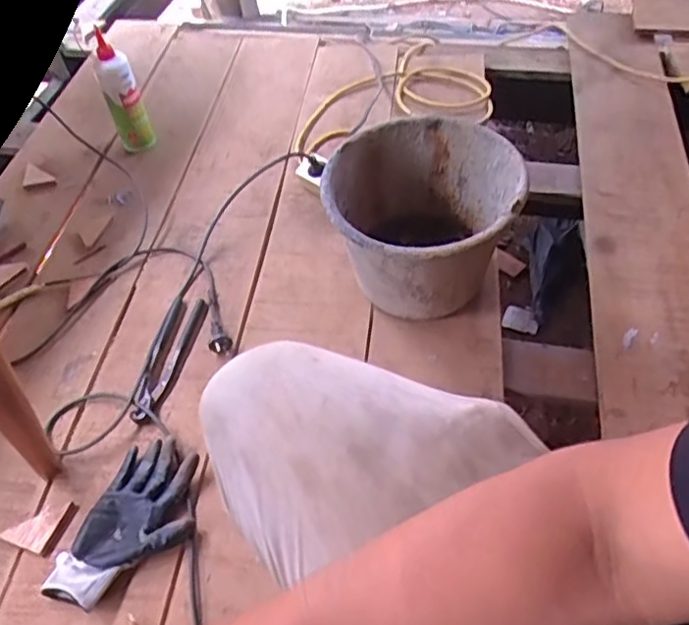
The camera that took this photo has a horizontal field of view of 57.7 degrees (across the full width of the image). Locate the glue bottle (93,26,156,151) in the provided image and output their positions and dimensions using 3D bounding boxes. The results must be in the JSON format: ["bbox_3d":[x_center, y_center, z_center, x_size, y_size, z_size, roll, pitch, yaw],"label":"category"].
[{"bbox_3d":[-0.421,-0.403,1.190,0.071,0.213,0.055,-12,51,-5],"label":"glue bottle"}]

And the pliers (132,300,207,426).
[{"bbox_3d":[-0.257,0.063,0.918,0.057,0.014,0.216,5,51,9],"label":"pliers"}]

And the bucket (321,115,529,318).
[{"bbox_3d":[0.109,-0.133,0.915,0.257,0.188,0.281,-2,51,3],"label":"bucket"}]

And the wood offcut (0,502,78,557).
[{"bbox_3d":[-0.377,0.260,0.774,0.061,0.012,0.067,13,53,15],"label":"wood offcut"}]

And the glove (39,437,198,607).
[{"bbox_3d":[-0.251,0.255,0.754,0.132,0.029,0.212,18,55,19],"label":"glove"}]

